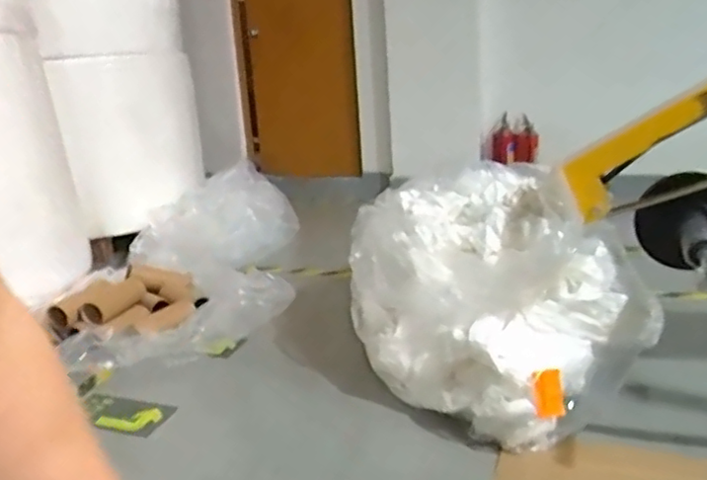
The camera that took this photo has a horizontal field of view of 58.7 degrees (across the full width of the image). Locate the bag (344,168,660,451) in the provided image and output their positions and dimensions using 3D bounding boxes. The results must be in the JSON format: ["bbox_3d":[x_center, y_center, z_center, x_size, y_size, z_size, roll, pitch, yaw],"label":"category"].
[{"bbox_3d":[0.350,0.131,1.718,0.619,0.472,0.771,-15,20,-32],"label":"bag"}]

